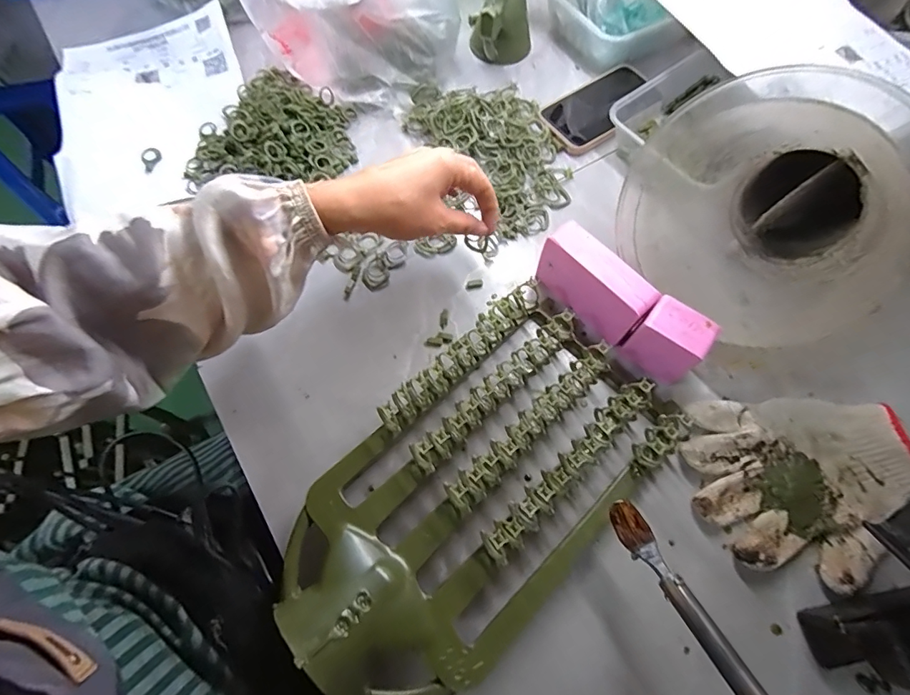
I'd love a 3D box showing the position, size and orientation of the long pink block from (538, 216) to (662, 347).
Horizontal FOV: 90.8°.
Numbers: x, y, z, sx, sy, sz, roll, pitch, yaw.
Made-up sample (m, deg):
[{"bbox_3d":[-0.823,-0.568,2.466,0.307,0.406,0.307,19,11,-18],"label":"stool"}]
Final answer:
[{"bbox_3d":[0.127,-0.056,0.420,0.036,0.070,0.104,-38,73,-14],"label":"long pink block"}]

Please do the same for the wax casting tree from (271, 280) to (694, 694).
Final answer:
[{"bbox_3d":[0.022,0.097,0.357,0.330,0.068,0.196,-41,74,-14],"label":"wax casting tree"}]

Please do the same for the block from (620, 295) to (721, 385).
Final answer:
[{"bbox_3d":[0.189,-0.004,0.400,0.055,0.070,0.034,37,73,13],"label":"block"}]

